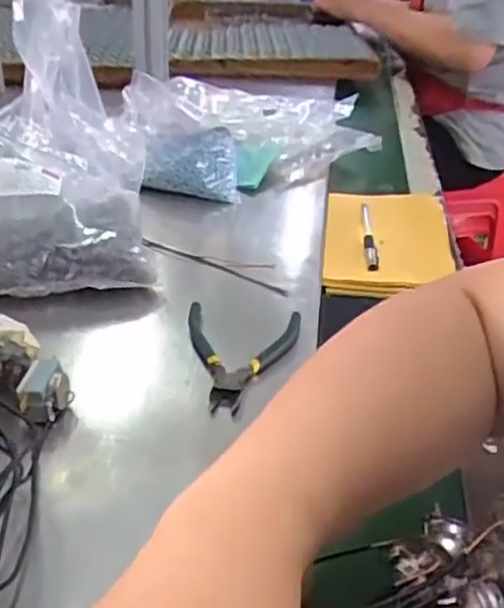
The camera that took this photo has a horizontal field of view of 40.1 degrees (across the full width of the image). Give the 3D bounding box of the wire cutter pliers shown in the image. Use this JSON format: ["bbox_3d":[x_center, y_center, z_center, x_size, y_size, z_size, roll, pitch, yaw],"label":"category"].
[{"bbox_3d":[-0.012,0.040,0.507,0.086,0.016,0.127,6,33,4],"label":"wire cutter pliers"}]

